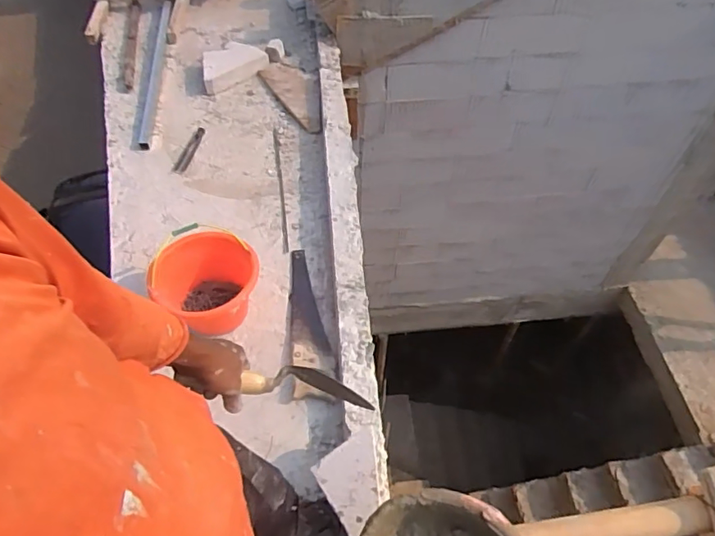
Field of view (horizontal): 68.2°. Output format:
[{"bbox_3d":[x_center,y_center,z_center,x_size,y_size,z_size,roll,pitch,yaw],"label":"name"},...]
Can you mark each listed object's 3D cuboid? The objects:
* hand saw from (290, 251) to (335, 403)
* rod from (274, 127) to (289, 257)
[{"bbox_3d":[-0.139,0.153,1.554,0.120,0.034,0.530,-5,55,-4],"label":"hand saw"},{"bbox_3d":[-0.274,-0.294,1.890,0.019,0.019,0.593,-7,55,-5],"label":"rod"}]

